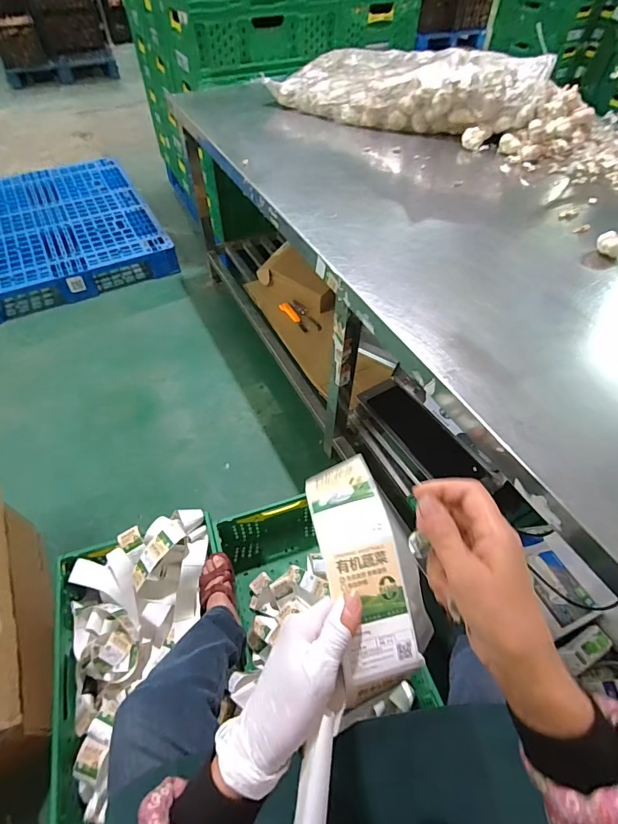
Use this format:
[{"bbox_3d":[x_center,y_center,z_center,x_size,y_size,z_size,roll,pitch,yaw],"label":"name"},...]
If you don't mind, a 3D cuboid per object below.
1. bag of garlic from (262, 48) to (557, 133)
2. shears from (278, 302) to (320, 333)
[{"bbox_3d":[0.299,-1.055,1.312,0.851,0.159,0.254,23,56,15],"label":"bag of garlic"},{"bbox_3d":[-0.039,-0.390,1.664,0.197,0.035,0.075,42,62,14],"label":"shears"}]

